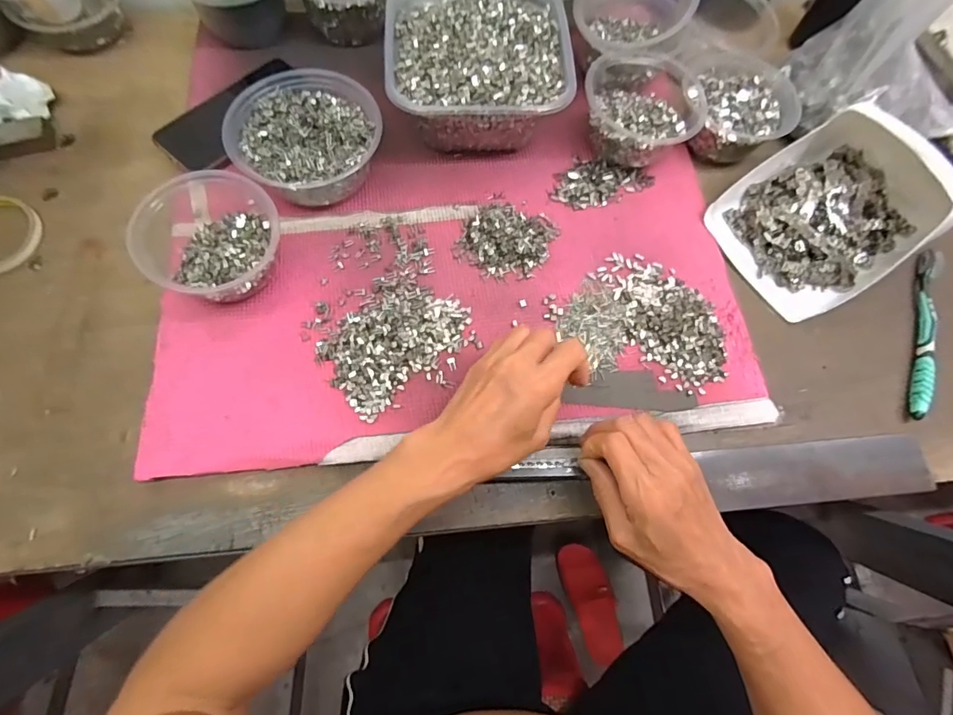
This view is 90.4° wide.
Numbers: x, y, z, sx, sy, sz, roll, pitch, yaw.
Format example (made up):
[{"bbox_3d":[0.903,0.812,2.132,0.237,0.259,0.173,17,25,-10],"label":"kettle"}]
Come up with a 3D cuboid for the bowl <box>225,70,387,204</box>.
[{"bbox_3d":[-0.161,-0.205,0.454,0.129,0.059,0.132,1,70,-2],"label":"bowl"}]

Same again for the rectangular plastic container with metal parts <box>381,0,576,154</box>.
[{"bbox_3d":[0.000,-0.289,0.478,0.169,0.080,0.170,-2,71,-3],"label":"rectangular plastic container with metal parts"}]

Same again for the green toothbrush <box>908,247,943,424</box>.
[{"bbox_3d":[0.423,-0.025,0.445,0.016,0.015,0.178,20,71,4],"label":"green toothbrush"}]

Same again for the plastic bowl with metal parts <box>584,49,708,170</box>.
[{"bbox_3d":[0.165,-0.255,0.483,0.117,0.063,0.125,1,70,-2],"label":"plastic bowl with metal parts"}]

